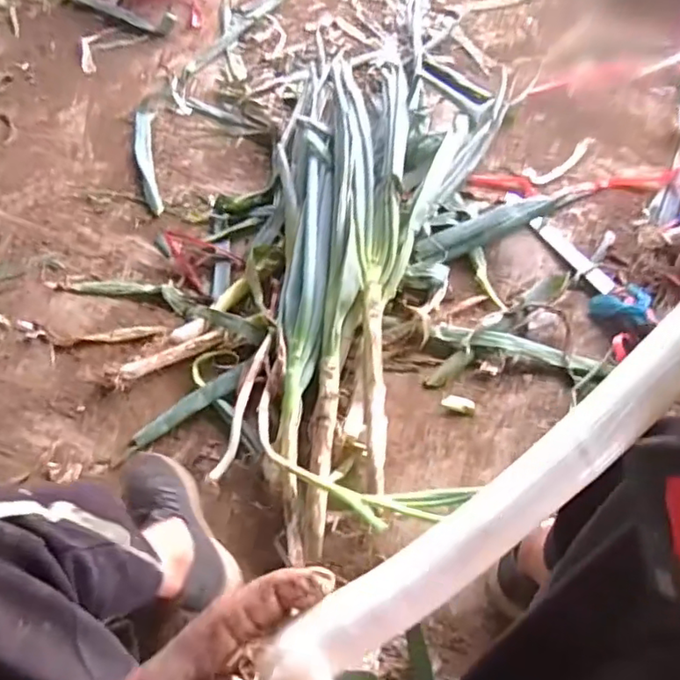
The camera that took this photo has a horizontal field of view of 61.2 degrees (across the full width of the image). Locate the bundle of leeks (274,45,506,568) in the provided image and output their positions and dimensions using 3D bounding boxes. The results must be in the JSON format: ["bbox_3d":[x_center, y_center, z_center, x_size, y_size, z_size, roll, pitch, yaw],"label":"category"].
[{"bbox_3d":[0.003,-0.182,0.990,0.345,0.118,0.953,12,61,11],"label":"bundle of leeks"}]

